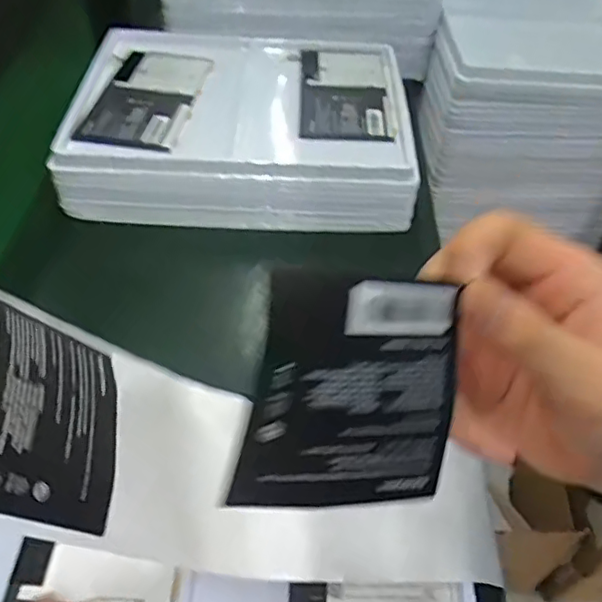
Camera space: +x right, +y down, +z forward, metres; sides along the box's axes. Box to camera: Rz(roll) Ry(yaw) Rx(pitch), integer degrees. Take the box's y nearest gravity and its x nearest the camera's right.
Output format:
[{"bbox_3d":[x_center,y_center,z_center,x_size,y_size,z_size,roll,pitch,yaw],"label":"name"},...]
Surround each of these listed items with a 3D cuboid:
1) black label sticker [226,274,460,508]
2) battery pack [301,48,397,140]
[{"bbox_3d":[0.019,0.030,0.191,0.073,0.076,0.008,4,11,-29],"label":"black label sticker"},{"bbox_3d":[0.044,-0.217,0.617,0.089,0.010,0.178,2,48,-1],"label":"battery pack"}]

